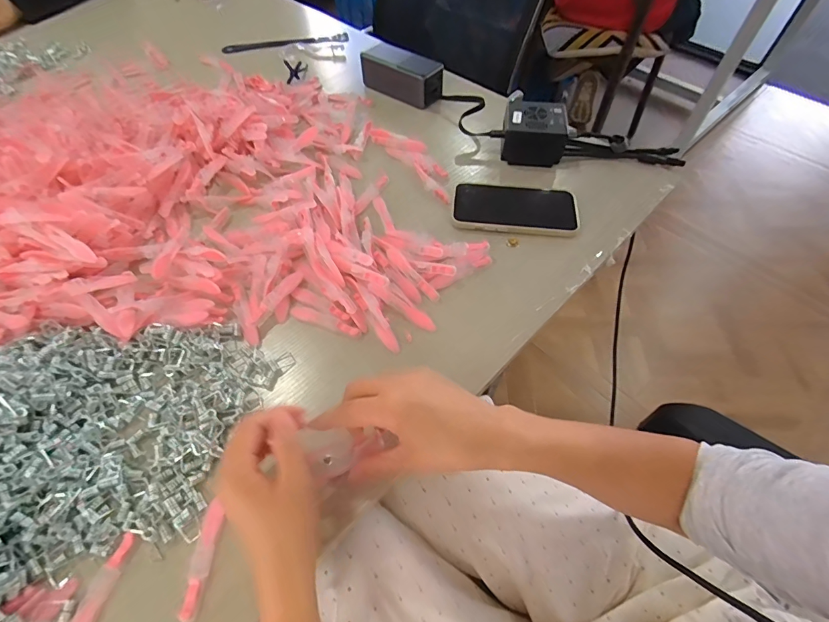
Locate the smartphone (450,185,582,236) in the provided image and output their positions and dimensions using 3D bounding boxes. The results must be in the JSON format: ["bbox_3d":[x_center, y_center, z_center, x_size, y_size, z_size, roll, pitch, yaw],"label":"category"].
[{"bbox_3d":[0.117,-0.124,0.477,0.142,0.012,0.079,5,56,4],"label":"smartphone"}]

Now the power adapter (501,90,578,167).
[{"bbox_3d":[0.157,-0.230,0.527,0.084,0.058,0.063,14,57,9],"label":"power adapter"}]

